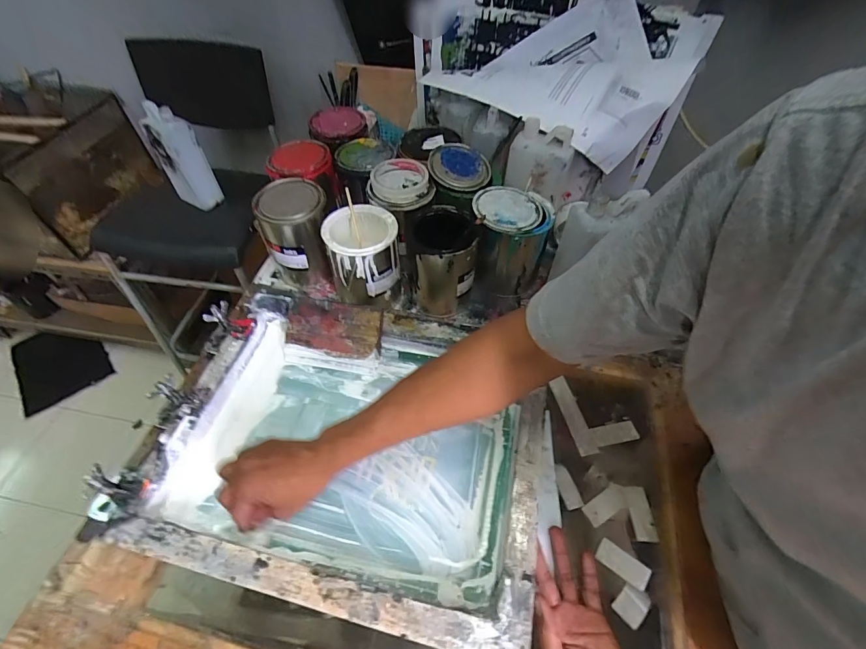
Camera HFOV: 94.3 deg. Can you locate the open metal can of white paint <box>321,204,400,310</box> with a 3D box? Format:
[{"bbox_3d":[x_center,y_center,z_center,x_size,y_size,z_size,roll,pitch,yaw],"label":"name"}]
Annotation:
[{"bbox_3d":[-0.105,-0.100,0.625,0.103,0.127,0.102,0,52,0],"label":"open metal can of white paint"}]

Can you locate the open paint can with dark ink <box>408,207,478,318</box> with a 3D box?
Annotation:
[{"bbox_3d":[0.013,-0.099,0.633,0.102,0.142,0.112,-4,52,-2],"label":"open paint can with dark ink"}]

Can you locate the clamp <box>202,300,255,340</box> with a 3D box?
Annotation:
[{"bbox_3d":[-0.290,-0.009,0.576,0.051,0.046,0.034,11,53,7],"label":"clamp"}]

